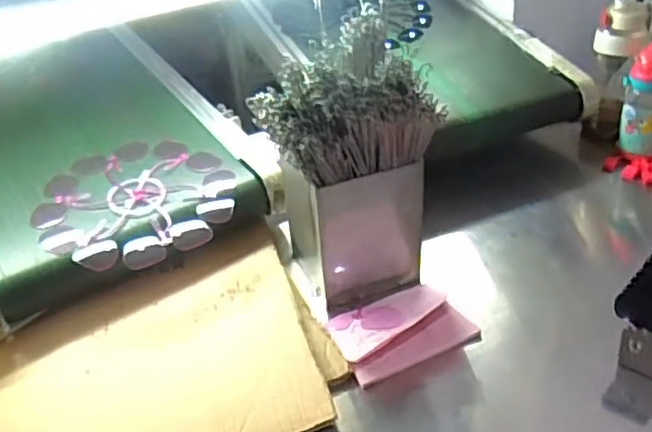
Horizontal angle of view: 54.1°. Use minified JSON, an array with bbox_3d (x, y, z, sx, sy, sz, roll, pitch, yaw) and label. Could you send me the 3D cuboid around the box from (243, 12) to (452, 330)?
[{"bbox_3d":[0.030,-0.036,0.847,0.188,0.361,0.174,-17,35,-16],"label":"box"}]

